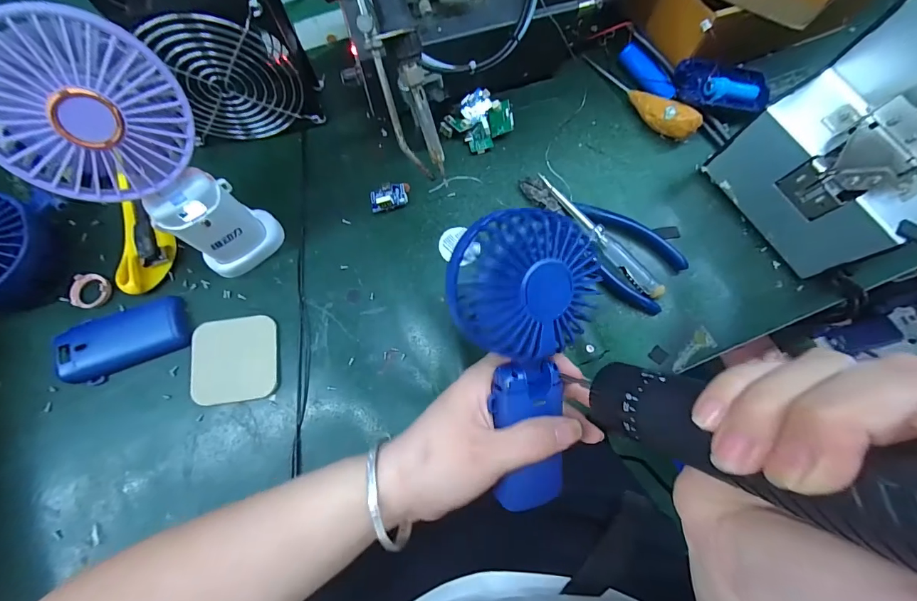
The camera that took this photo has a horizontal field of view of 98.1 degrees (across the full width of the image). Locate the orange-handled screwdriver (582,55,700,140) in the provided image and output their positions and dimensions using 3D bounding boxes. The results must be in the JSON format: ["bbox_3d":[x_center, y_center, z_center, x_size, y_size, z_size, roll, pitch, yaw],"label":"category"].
[{"bbox_3d":[0.163,-0.188,0.361,0.121,0.028,0.028,42,79,10],"label":"orange-handled screwdriver"}]

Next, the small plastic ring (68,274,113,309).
[{"bbox_3d":[-0.298,-0.008,0.322,0.025,0.010,0.029,19,76,5],"label":"small plastic ring"}]

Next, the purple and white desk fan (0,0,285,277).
[{"bbox_3d":[-0.187,-0.079,0.256,0.068,0.177,0.083,30,77,8],"label":"purple and white desk fan"}]

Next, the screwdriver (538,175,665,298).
[{"bbox_3d":[0.115,-0.052,0.331,0.015,0.013,0.135,-42,79,-10],"label":"screwdriver"}]

